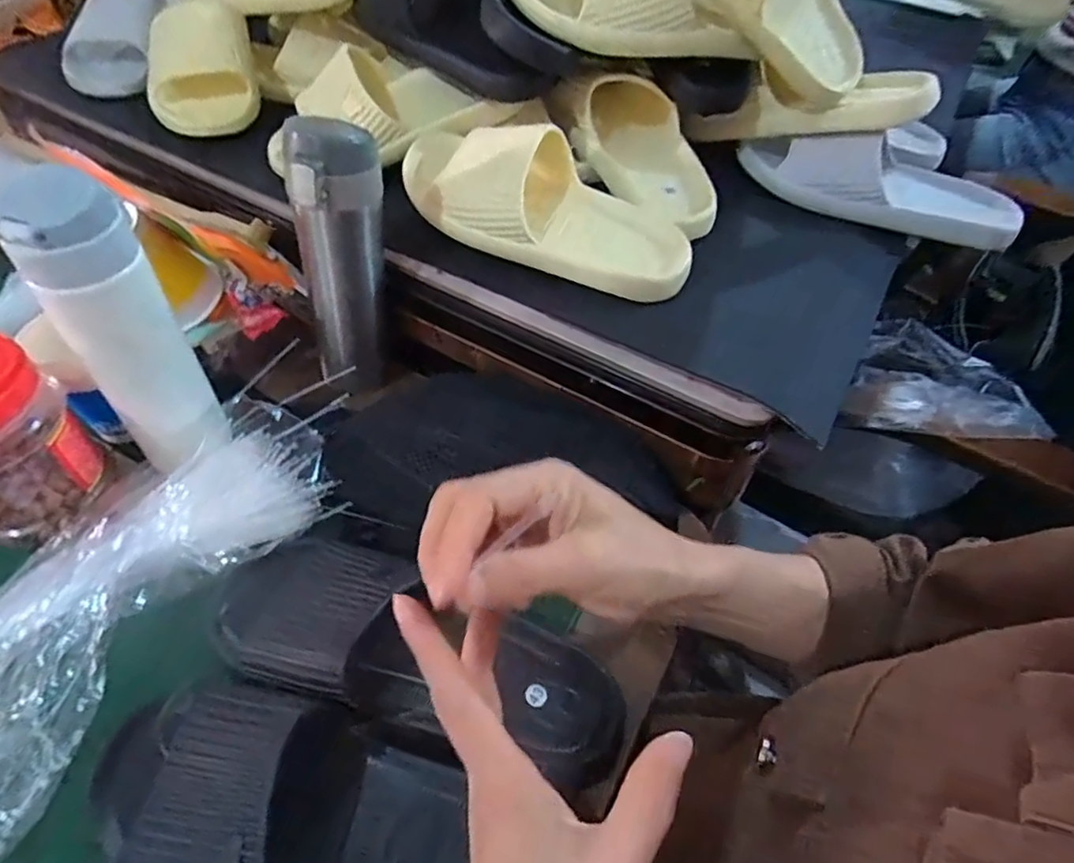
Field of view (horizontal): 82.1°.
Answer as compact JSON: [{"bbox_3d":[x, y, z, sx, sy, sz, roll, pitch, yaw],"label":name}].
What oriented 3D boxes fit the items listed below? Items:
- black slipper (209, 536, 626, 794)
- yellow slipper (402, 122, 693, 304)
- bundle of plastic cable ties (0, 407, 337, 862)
[{"bbox_3d":[-0.074,0.136,0.387,0.267,0.064,0.096,21,52,-1],"label":"black slipper"},{"bbox_3d":[0.006,-0.188,0.500,0.250,0.077,0.093,18,52,11],"label":"yellow slipper"},{"bbox_3d":[-0.294,0.136,0.361,0.124,0.060,0.411,24,54,15],"label":"bundle of plastic cable ties"}]

